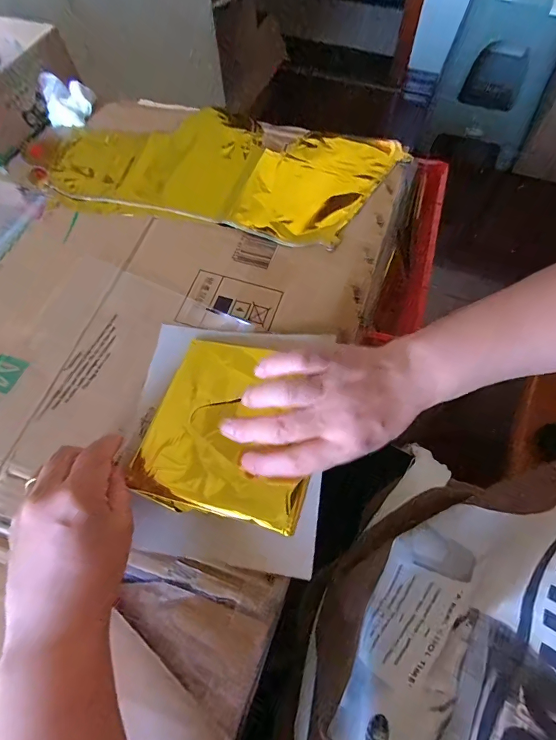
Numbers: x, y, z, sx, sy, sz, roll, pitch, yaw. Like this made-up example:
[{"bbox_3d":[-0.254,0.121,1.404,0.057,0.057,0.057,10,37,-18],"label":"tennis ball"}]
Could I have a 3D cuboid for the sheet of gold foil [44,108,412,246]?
[{"bbox_3d":[-0.077,-0.239,0.463,0.402,0.010,0.178,11,66,7],"label":"sheet of gold foil"}]

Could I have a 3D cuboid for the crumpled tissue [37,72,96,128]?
[{"bbox_3d":[-0.268,-0.342,0.500,0.052,0.035,0.050,2,65,3],"label":"crumpled tissue"}]

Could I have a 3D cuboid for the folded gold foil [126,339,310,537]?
[{"bbox_3d":[-0.036,0.046,0.322,0.136,0.017,0.139,16,66,9],"label":"folded gold foil"}]

